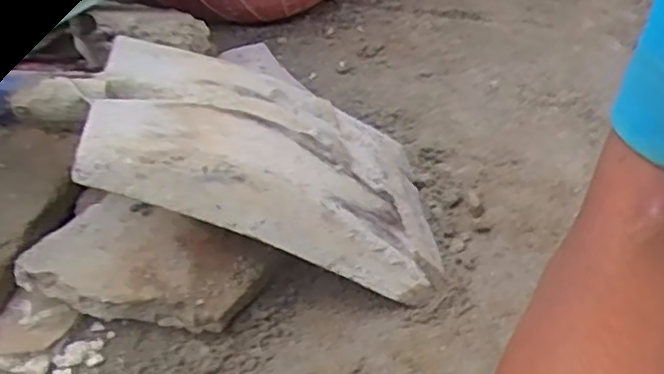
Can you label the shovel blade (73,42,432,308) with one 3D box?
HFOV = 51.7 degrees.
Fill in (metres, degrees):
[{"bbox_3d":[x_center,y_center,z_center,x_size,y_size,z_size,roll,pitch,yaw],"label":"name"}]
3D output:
[{"bbox_3d":[-0.043,-0.036,0.577,0.298,0.045,0.220,23,33,-21],"label":"shovel blade"}]

